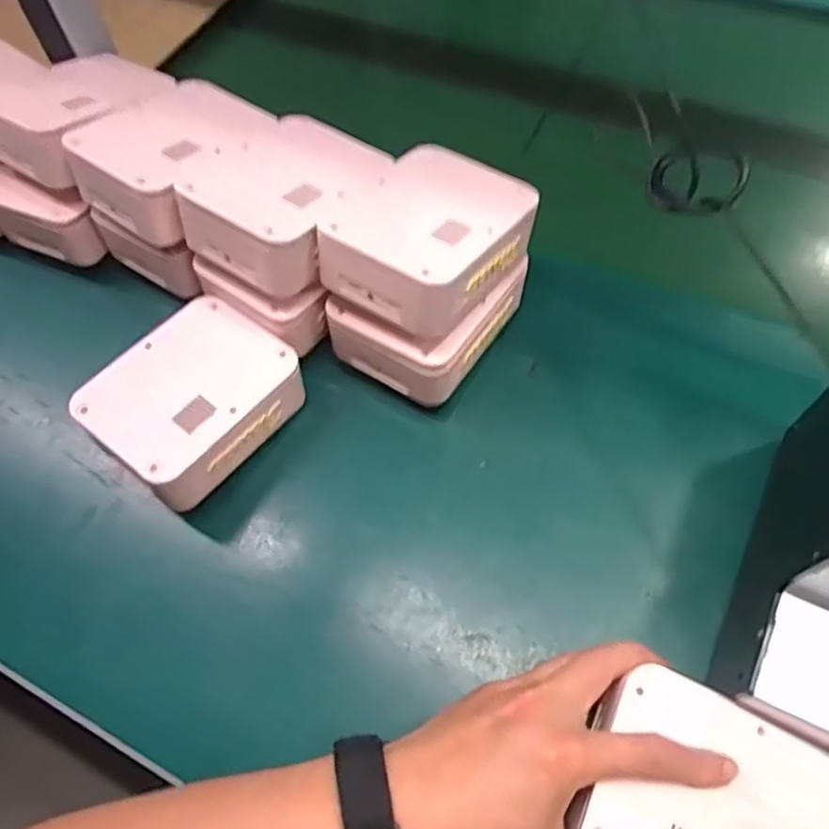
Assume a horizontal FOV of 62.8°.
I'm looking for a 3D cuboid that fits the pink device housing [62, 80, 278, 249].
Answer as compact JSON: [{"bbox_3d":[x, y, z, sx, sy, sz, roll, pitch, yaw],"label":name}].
[{"bbox_3d":[-0.172,-0.191,0.485,0.103,0.045,0.129,28,66,18],"label":"pink device housing"}]

